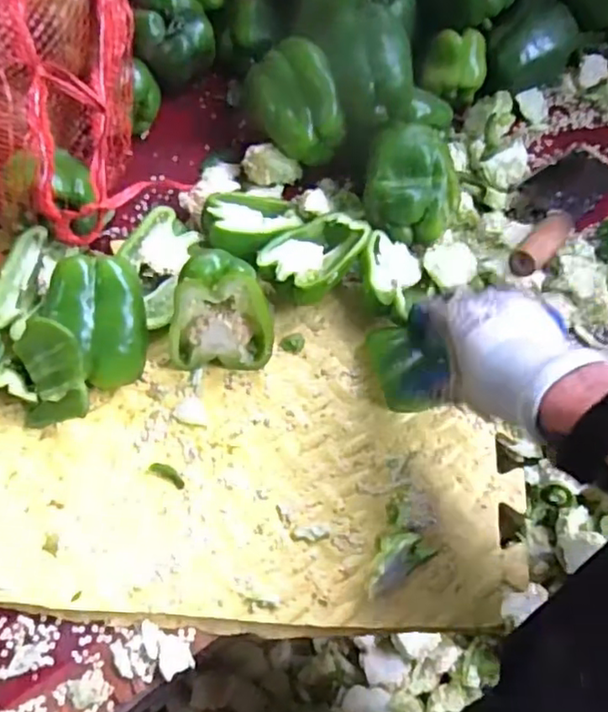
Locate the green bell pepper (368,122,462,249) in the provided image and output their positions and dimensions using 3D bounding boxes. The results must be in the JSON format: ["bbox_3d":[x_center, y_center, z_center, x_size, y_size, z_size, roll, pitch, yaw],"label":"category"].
[{"bbox_3d":[0.093,-0.147,0.557,0.083,0.059,0.093,11,63,3],"label":"green bell pepper"}]

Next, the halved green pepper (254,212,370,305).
[{"bbox_3d":[0.009,-0.081,0.539,0.067,0.038,0.087,40,68,17],"label":"halved green pepper"}]

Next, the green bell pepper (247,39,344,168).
[{"bbox_3d":[-0.010,-0.232,0.590,0.067,0.077,0.103,-16,64,-11],"label":"green bell pepper"}]

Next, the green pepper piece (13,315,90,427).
[{"bbox_3d":[-0.189,0.014,0.474,0.053,0.061,0.068,-7,63,-6],"label":"green pepper piece"}]

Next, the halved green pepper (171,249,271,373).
[{"bbox_3d":[-0.069,-0.033,0.485,0.087,0.090,0.050,-2,63,-3],"label":"halved green pepper"}]

